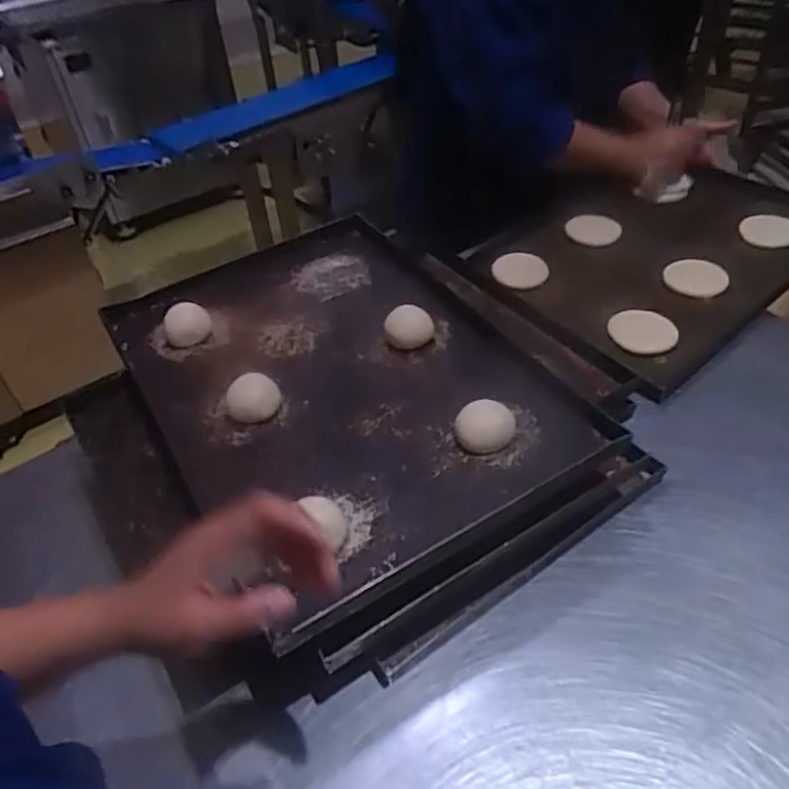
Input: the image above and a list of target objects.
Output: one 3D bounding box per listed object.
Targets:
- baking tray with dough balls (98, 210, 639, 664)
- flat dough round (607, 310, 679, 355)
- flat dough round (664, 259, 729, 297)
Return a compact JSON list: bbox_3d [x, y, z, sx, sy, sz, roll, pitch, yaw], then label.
[{"bbox_3d":[-0.072,-0.030,0.787,0.387,0.062,0.570,-26,46,-20],"label":"baking tray with dough balls"},{"bbox_3d":[0.353,-0.092,0.962,0.088,0.009,0.084,-3,43,3],"label":"flat dough round"},{"bbox_3d":[0.453,-0.177,1.032,0.086,0.009,0.074,-1,50,13],"label":"flat dough round"}]

